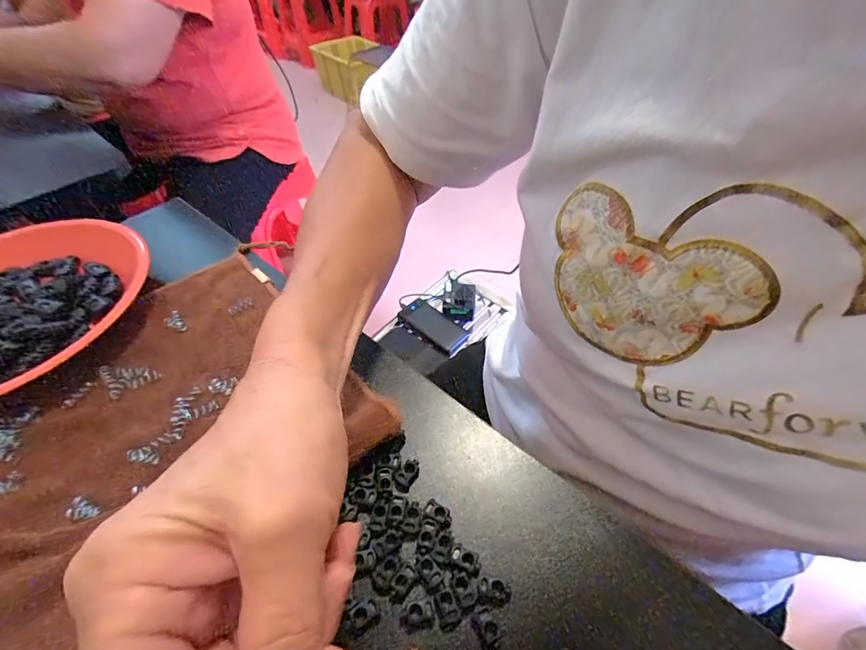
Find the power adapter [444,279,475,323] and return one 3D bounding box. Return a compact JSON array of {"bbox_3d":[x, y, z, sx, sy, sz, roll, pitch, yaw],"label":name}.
[{"bbox_3d":[0.063,-0.054,0.900,0.069,0.042,0.093,8,51,7],"label":"power adapter"}]

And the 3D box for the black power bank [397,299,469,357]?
[{"bbox_3d":[0.000,0.002,0.872,0.151,0.016,0.078,35,57,11],"label":"black power bank"}]

